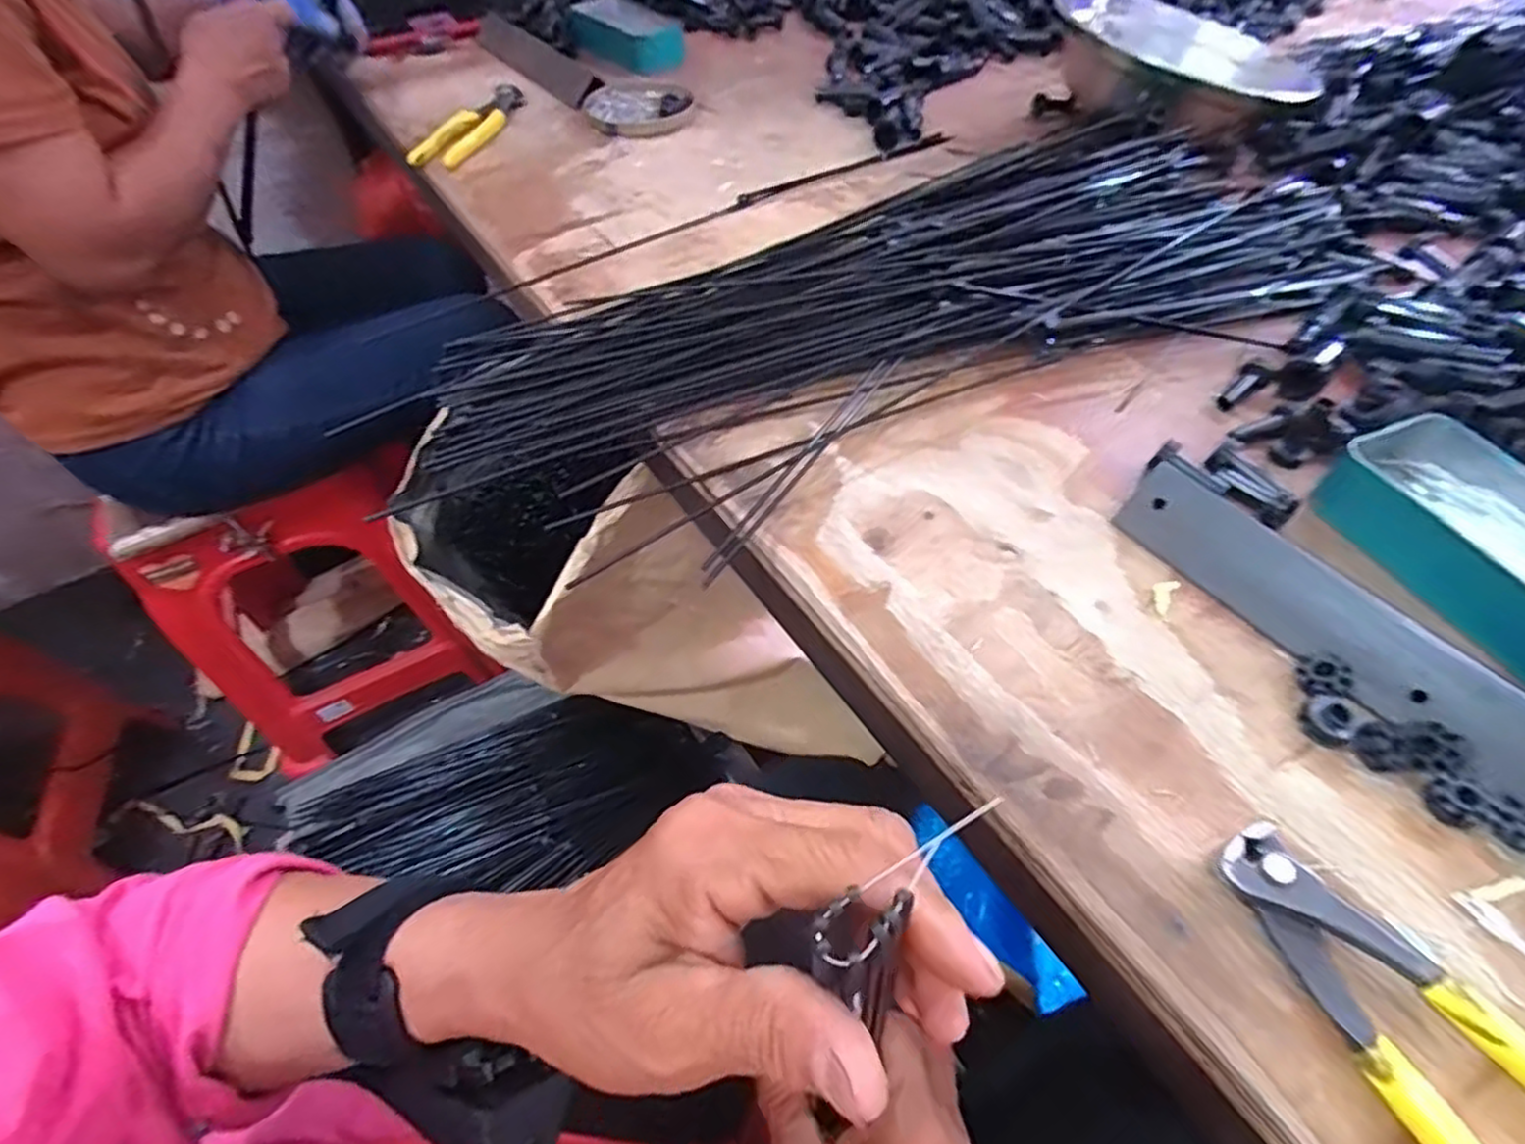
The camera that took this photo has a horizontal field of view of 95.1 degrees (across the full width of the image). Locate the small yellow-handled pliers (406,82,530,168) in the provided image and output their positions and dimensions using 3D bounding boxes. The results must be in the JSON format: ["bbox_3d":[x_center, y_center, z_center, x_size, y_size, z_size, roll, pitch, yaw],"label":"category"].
[{"bbox_3d":[-0.274,-0.436,0.672,0.047,0.013,0.167,15,55,13],"label":"small yellow-handled pliers"}]

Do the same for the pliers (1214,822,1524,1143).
[{"bbox_3d":[0.210,0.152,0.207,0.049,0.016,0.163,-25,56,-16],"label":"pliers"}]

